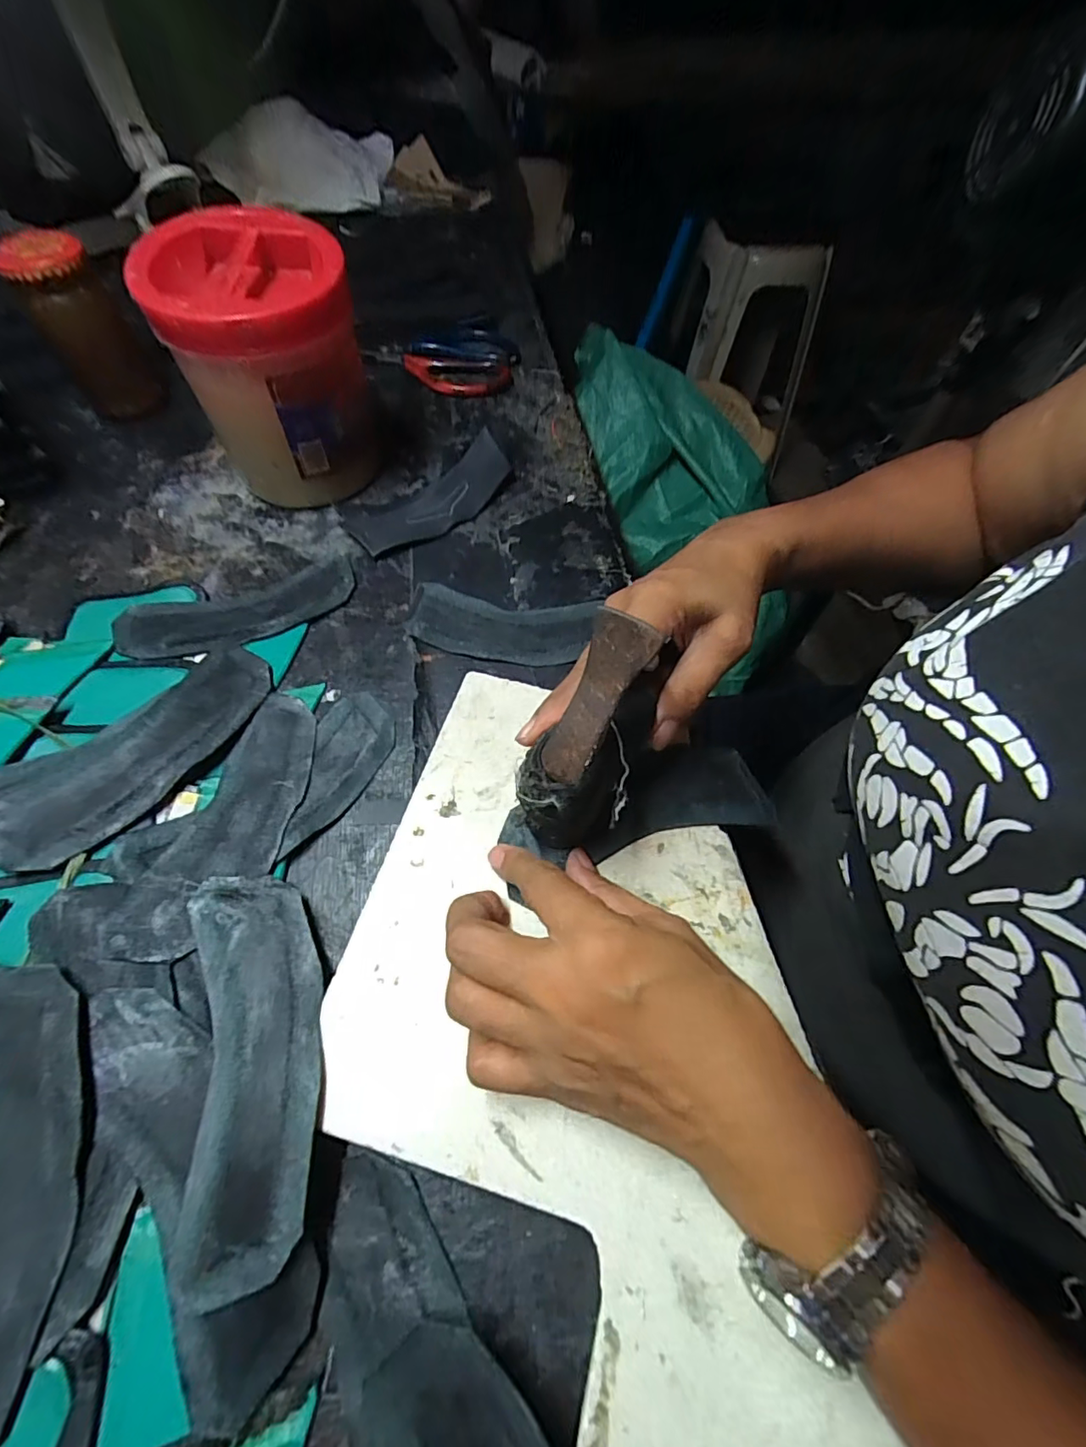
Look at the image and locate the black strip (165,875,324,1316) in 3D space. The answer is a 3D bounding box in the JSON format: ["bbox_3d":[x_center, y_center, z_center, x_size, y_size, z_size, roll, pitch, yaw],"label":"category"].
[{"bbox_3d":[-0.119,0.134,0.227,0.054,0.022,0.147,-12,60,-9],"label":"black strip"}]

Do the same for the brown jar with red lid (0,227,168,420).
[{"bbox_3d":[-0.355,-0.305,0.429,0.062,0.114,0.057,1,59,-2],"label":"brown jar with red lid"}]

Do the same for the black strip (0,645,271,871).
[{"bbox_3d":[-0.220,0.016,0.288,0.072,0.025,0.161,36,64,18],"label":"black strip"}]

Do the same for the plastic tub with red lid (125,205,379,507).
[{"bbox_3d":[-0.182,-0.238,0.378,0.114,0.144,0.110,-22,63,-15],"label":"plastic tub with red lid"}]

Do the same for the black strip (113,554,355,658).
[{"bbox_3d":[-0.197,-0.074,0.360,0.147,0.007,0.055,-21,62,-14],"label":"black strip"}]

